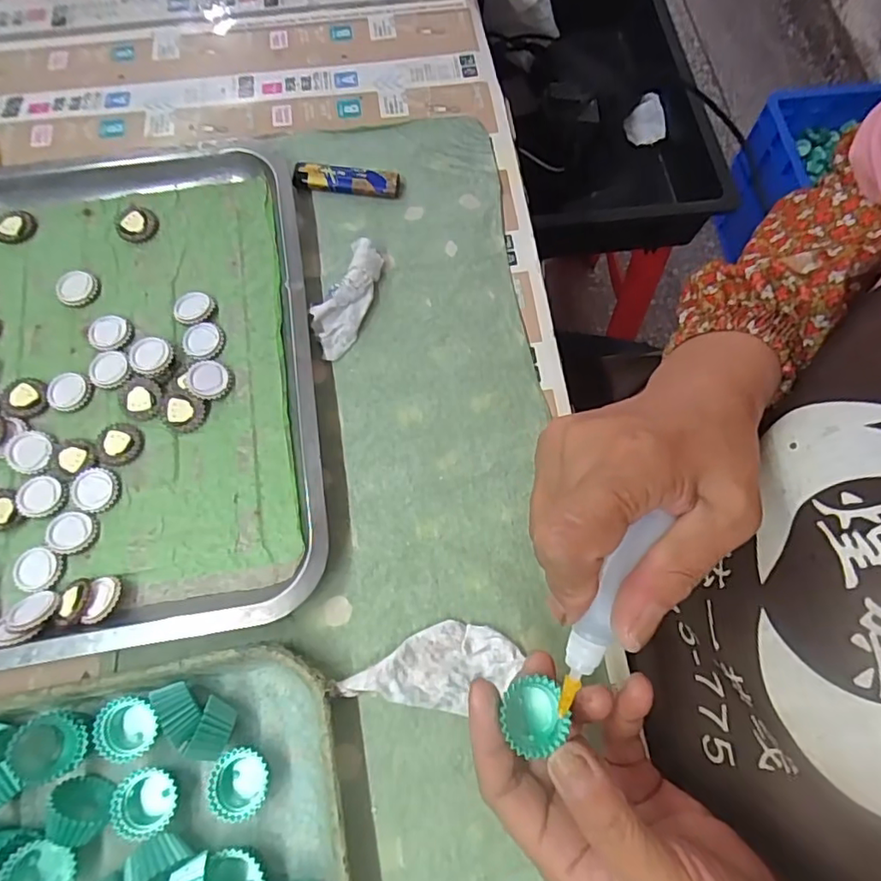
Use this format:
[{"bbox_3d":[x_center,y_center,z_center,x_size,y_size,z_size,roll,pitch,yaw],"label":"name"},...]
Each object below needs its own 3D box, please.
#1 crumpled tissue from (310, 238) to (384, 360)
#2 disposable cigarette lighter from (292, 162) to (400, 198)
[{"bbox_3d":[-0.065,-0.099,0.395,0.031,0.019,0.085,20,72,5],"label":"crumpled tissue"},{"bbox_3d":[-0.071,-0.197,0.426,0.078,0.015,0.017,4,72,0],"label":"disposable cigarette lighter"}]

